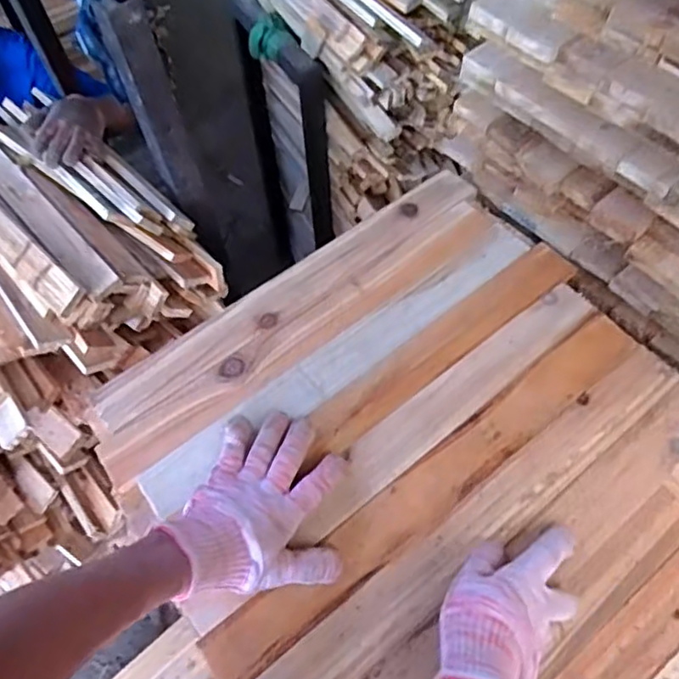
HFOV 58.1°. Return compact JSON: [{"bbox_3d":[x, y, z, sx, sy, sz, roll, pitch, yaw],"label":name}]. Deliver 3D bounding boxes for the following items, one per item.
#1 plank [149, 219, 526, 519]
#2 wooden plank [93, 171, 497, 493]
[{"bbox_3d":[0.015,0.016,0.629,0.478,0.017,0.050,-35,61,-17],"label":"plank"},{"bbox_3d":[-0.036,-0.037,0.668,0.498,0.017,0.109,-34,61,-20],"label":"wooden plank"}]

